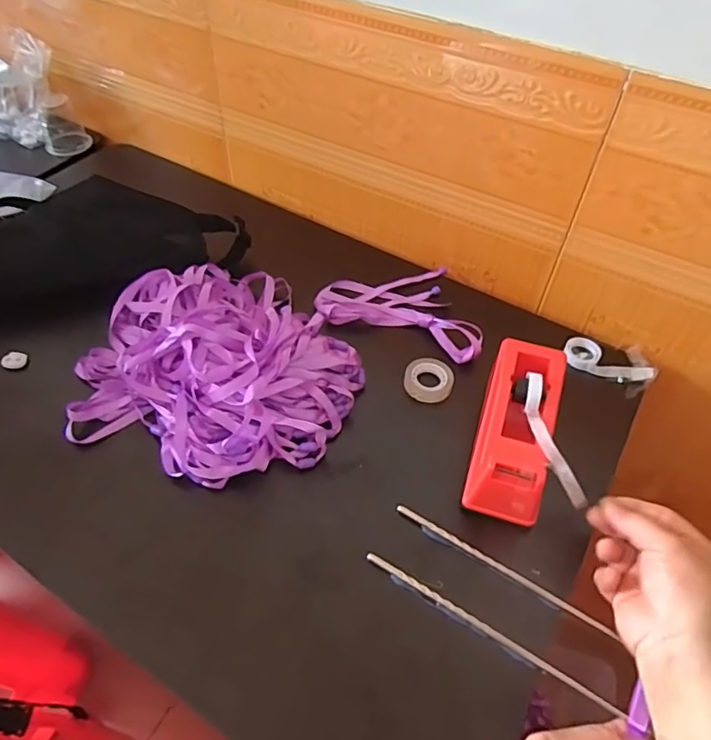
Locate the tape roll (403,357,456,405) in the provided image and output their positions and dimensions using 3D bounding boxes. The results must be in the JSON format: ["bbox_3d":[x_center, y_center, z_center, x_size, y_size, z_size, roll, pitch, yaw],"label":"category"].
[{"bbox_3d":[0.074,0.011,0.559,0.049,0.020,0.042,12,50,6],"label":"tape roll"}]

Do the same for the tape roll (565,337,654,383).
[{"bbox_3d":[0.263,-0.009,0.582,0.086,0.020,0.034,21,51,13],"label":"tape roll"}]

